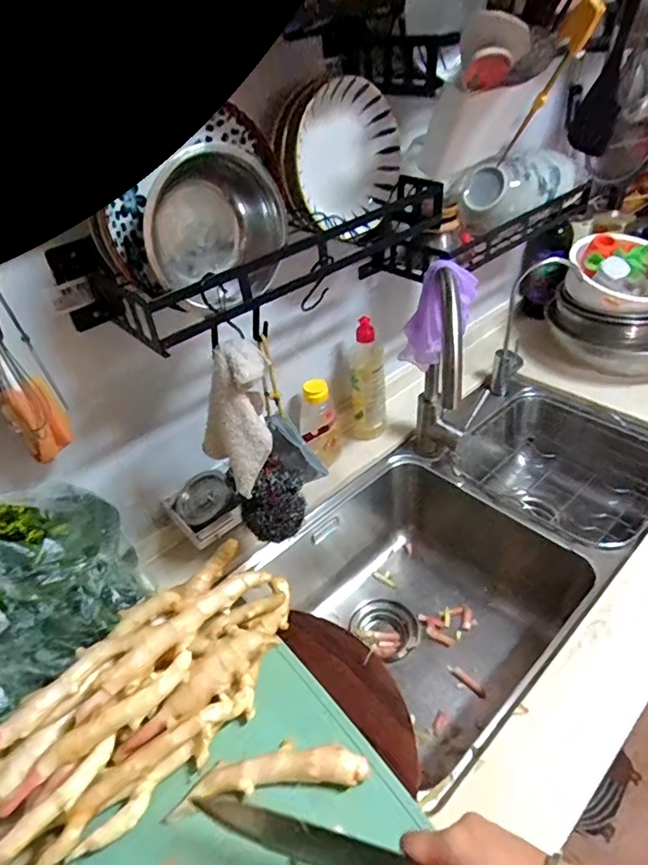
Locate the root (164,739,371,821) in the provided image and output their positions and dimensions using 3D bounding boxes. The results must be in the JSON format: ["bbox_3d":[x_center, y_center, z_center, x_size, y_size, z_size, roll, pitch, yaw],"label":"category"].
[{"bbox_3d":[-0.050,0.316,0.494,0.179,0.027,0.039,-7,38,-1],"label":"root"}]

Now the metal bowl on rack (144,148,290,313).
[{"bbox_3d":[-0.109,-0.196,0.527,0.150,0.129,0.064,-33,45,-30],"label":"metal bowl on rack"}]

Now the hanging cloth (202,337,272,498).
[{"bbox_3d":[-0.091,-0.018,0.570,0.073,0.152,0.054,-22,41,-20],"label":"hanging cloth"}]

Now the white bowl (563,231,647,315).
[{"bbox_3d":[0.563,-0.302,1.005,0.206,0.075,0.190,39,69,23],"label":"white bowl"}]

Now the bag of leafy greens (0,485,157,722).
[{"bbox_3d":[-0.329,0.173,0.581,0.154,0.138,0.267,21,45,30],"label":"bag of leafy greens"}]

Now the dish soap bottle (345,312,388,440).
[{"bbox_3d":[0.067,-0.084,0.898,0.071,0.208,0.048,-4,38,2],"label":"dish soap bottle"}]

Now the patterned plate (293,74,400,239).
[{"bbox_3d":[0.029,-0.338,0.663,0.150,0.166,0.019,11,12,-43],"label":"patterned plate"}]

